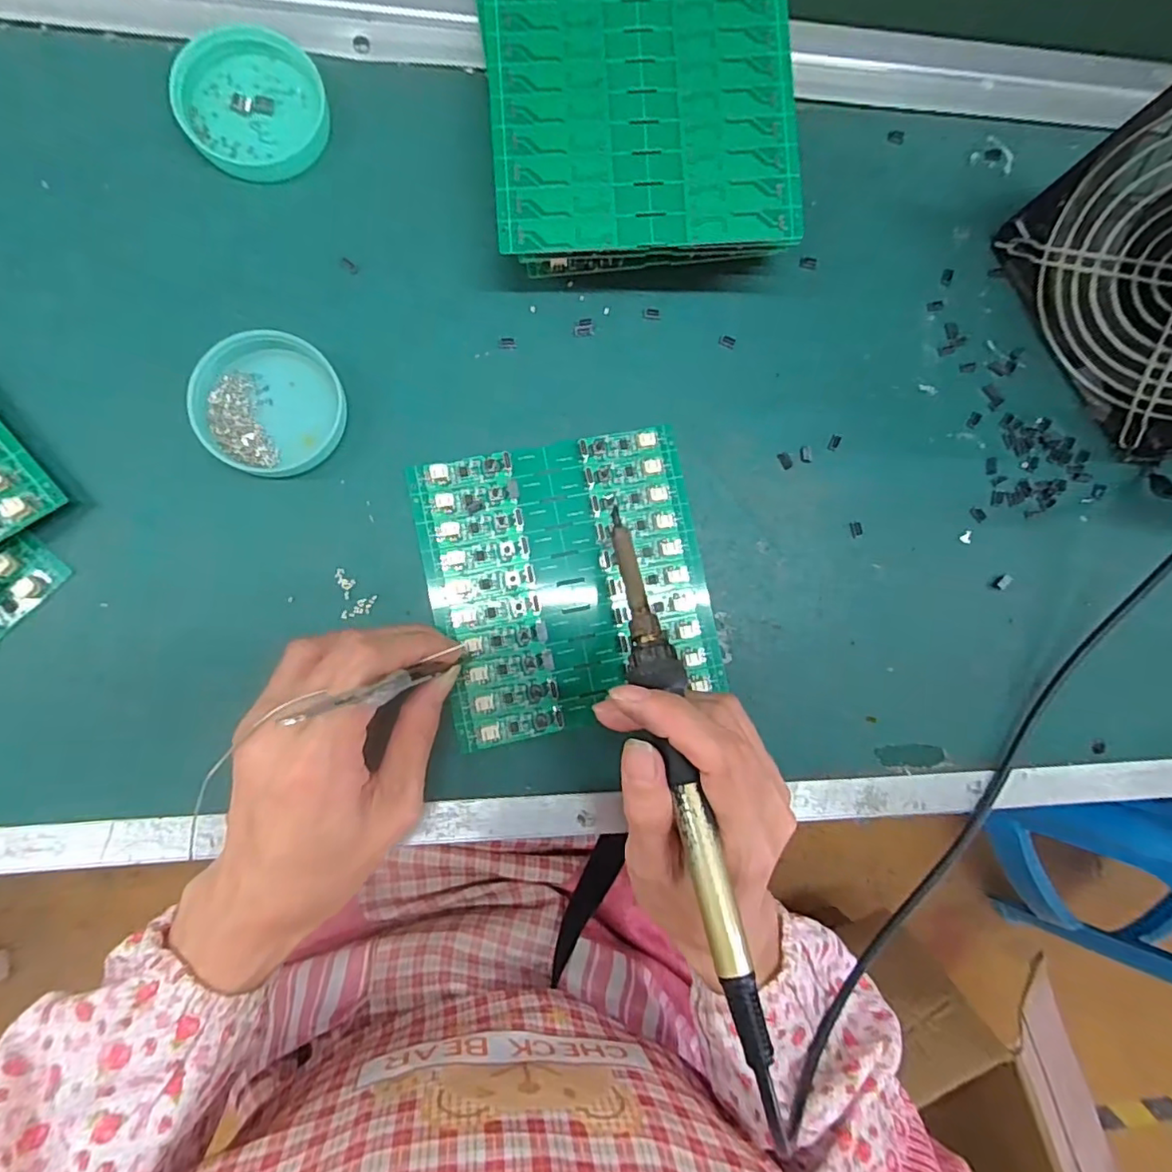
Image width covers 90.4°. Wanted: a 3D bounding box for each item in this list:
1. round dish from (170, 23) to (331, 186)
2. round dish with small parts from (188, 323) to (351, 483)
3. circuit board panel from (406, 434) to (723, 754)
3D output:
[{"bbox_3d":[-0.160,-0.233,0.279,0.064,0.010,0.070,0,87,-7],"label":"round dish"},{"bbox_3d":[-0.146,-0.085,0.270,0.061,0.017,0.066,0,87,-7],"label":"round dish with small parts"},{"bbox_3d":[-0.006,-0.002,0.288,0.135,0.007,0.137,-11,90,-7],"label":"circuit board panel"}]

